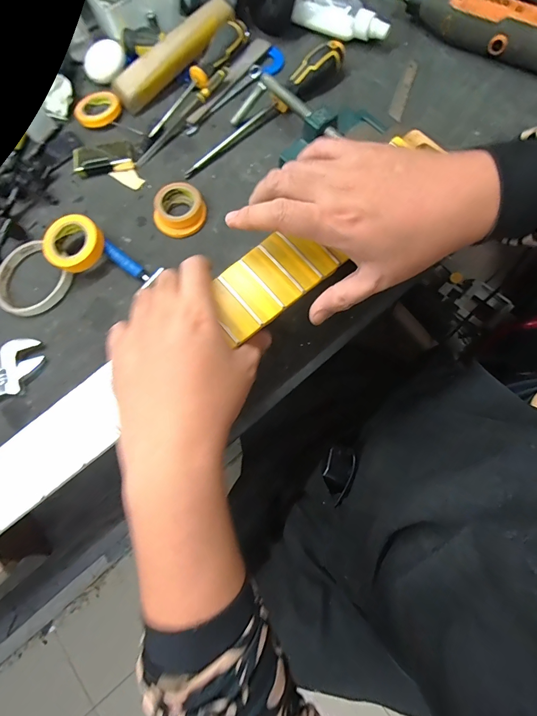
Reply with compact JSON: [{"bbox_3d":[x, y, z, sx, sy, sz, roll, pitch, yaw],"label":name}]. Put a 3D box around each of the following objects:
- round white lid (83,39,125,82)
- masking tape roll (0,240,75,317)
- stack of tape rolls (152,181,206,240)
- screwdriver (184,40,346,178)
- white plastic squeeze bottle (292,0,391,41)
[{"bbox_3d":[-0.216,-0.391,0.444,0.051,0.017,0.053,0,76,2],"label":"round white lid"},{"bbox_3d":[-0.265,-0.086,0.373,0.075,0.011,0.080,0,76,2],"label":"masking tape roll"},{"bbox_3d":[-0.102,-0.169,0.386,0.059,0.020,0.060,-23,76,-4],"label":"stack of tape rolls"},{"bbox_3d":[-0.001,-0.300,0.409,0.244,0.031,0.031,-42,78,-8],"label":"screwdriver"},{"bbox_3d":[0.098,-0.446,0.442,0.127,0.035,0.032,24,78,8],"label":"white plastic squeeze bottle"}]

